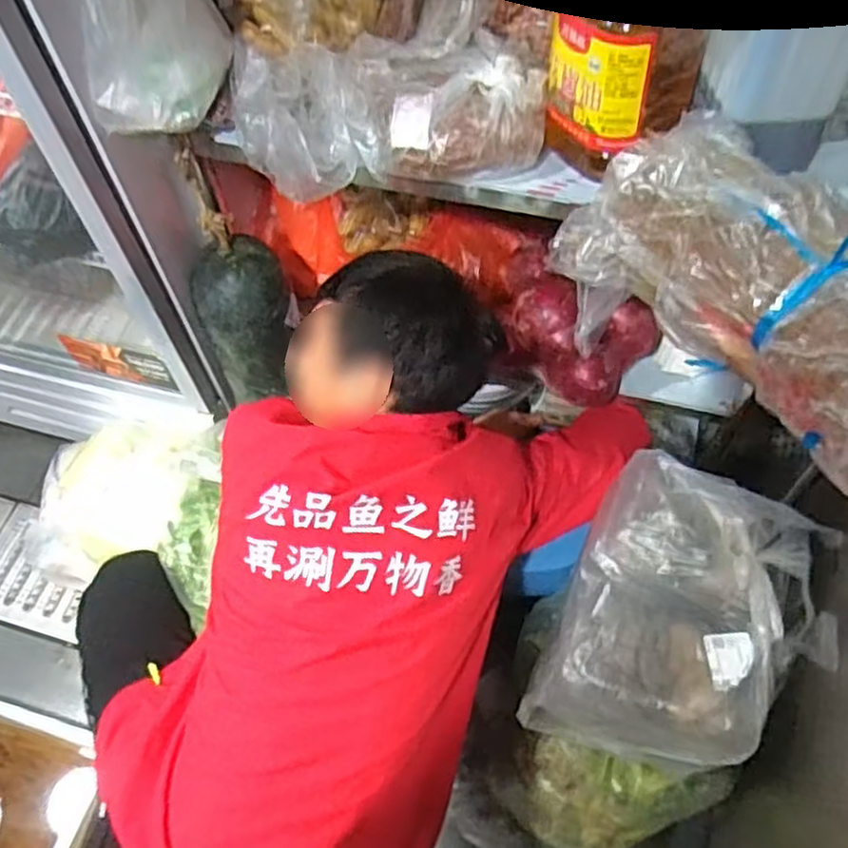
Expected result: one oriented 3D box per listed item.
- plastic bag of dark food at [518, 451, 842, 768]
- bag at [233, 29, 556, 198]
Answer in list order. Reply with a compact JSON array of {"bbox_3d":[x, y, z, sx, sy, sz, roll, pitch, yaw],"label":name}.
[{"bbox_3d":[0.327,0.240,0.908,0.274,0.188,0.341,22,62,14],"label":"plastic bag of dark food"},{"bbox_3d":[-0.045,-0.382,0.898,0.374,0.107,0.158,-4,59,-1],"label":"bag"}]

